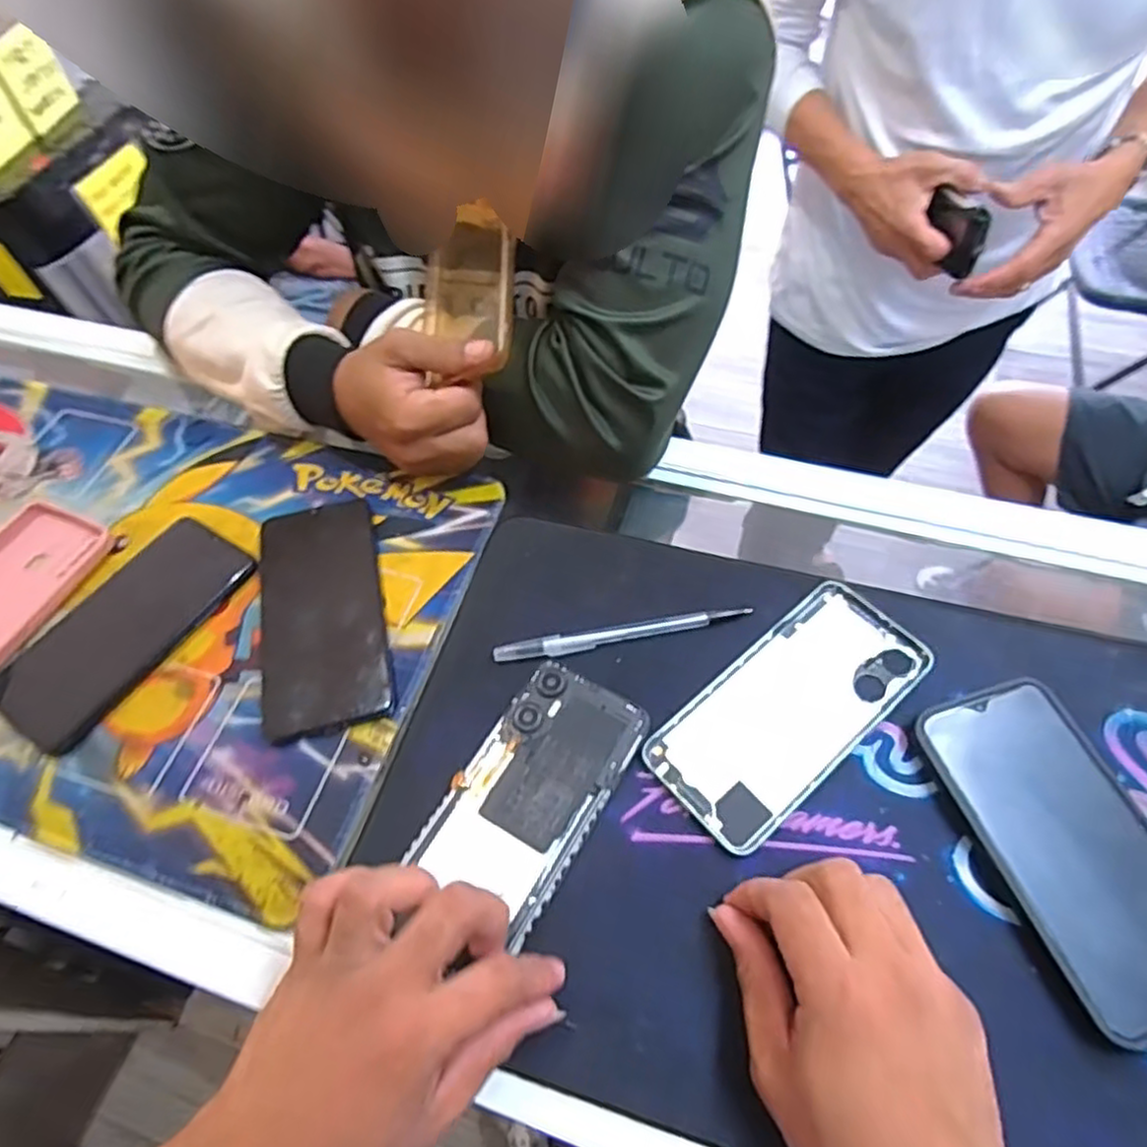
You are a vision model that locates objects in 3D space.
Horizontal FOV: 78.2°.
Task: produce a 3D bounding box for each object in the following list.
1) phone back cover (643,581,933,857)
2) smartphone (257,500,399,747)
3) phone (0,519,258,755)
[{"bbox_3d":[0.122,0.074,0.396,0.164,0.011,0.079,-36,60,-21],"label":"phone back cover"},{"bbox_3d":[-0.162,0.022,0.453,0.078,0.010,0.168,-13,55,-7],"label":"smartphone"},{"bbox_3d":[-0.292,0.032,0.457,0.082,0.008,0.160,26,59,19],"label":"phone"}]

